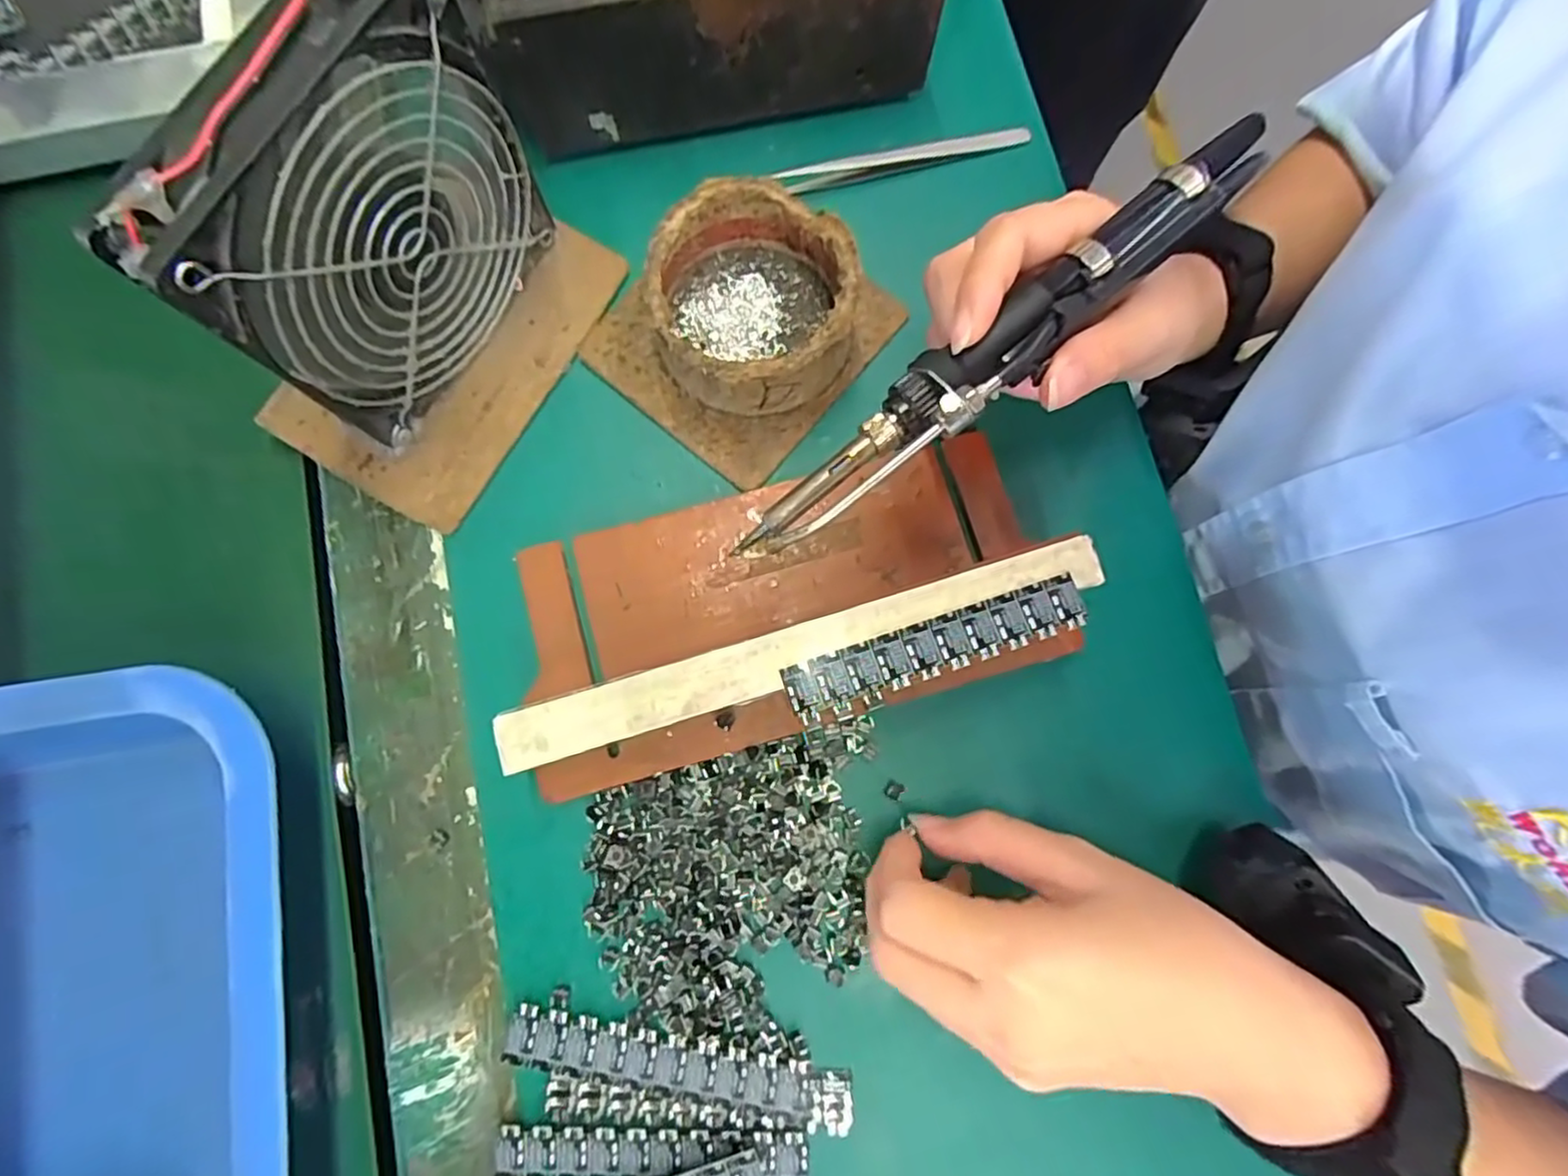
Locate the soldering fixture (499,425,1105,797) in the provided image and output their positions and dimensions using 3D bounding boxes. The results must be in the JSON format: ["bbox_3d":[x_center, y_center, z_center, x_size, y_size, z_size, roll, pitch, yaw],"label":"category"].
[{"bbox_3d":[0.001,0.003,0.261,0.215,0.040,0.102,-16,80,-4],"label":"soldering fixture"}]

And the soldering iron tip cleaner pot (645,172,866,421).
[{"bbox_3d":[-0.013,-0.114,0.281,0.079,0.040,0.085,0,80,-1],"label":"soldering iron tip cleaner pot"}]

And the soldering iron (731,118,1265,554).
[{"bbox_3d":[0.070,-0.077,0.212,0.200,0.019,0.024,-39,82,0],"label":"soldering iron"}]

